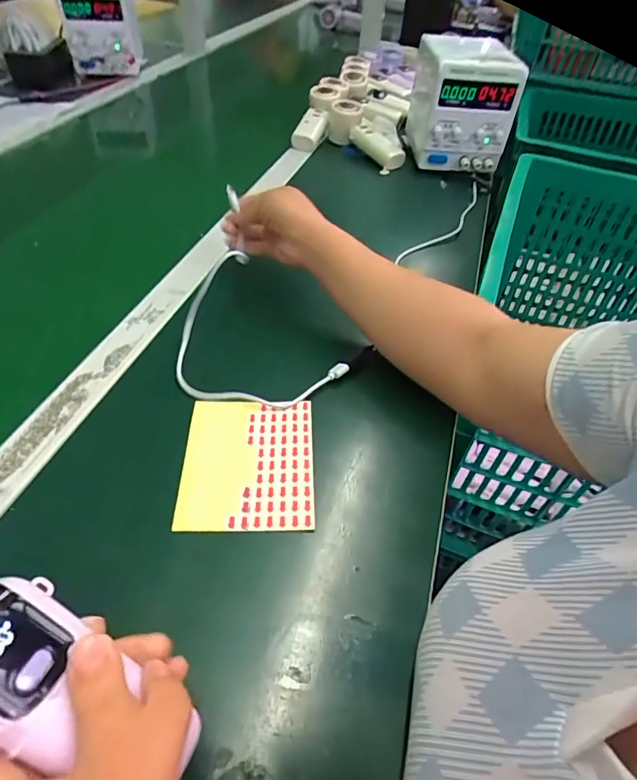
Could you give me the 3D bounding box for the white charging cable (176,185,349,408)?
[{"bbox_3d":[-0.088,-0.088,0.447,0.136,0.086,0.231,-23,53,-25],"label":"white charging cable"}]

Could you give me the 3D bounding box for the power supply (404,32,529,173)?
[{"bbox_3d":[0.229,-0.482,0.793,0.138,0.165,0.267,7,46,1],"label":"power supply"}]

